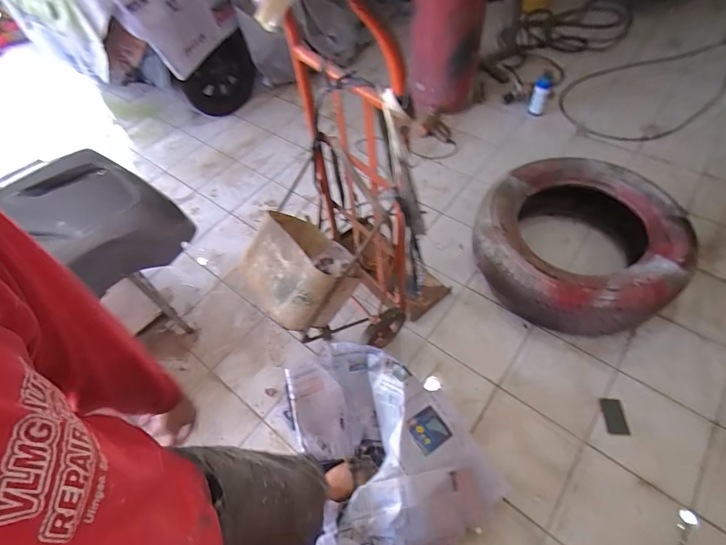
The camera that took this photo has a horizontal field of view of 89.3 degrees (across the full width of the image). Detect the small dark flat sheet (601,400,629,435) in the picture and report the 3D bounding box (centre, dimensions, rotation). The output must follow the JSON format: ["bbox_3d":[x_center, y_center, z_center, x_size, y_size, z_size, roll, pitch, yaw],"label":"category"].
[{"bbox_3d":[0.836,0.479,1.220,0.064,0.004,0.111,1,57,5],"label":"small dark flat sheet"}]

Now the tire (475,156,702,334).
[{"bbox_3d":[0.823,-0.105,1.444,0.674,0.283,0.689,-3,57,4],"label":"tire"}]

